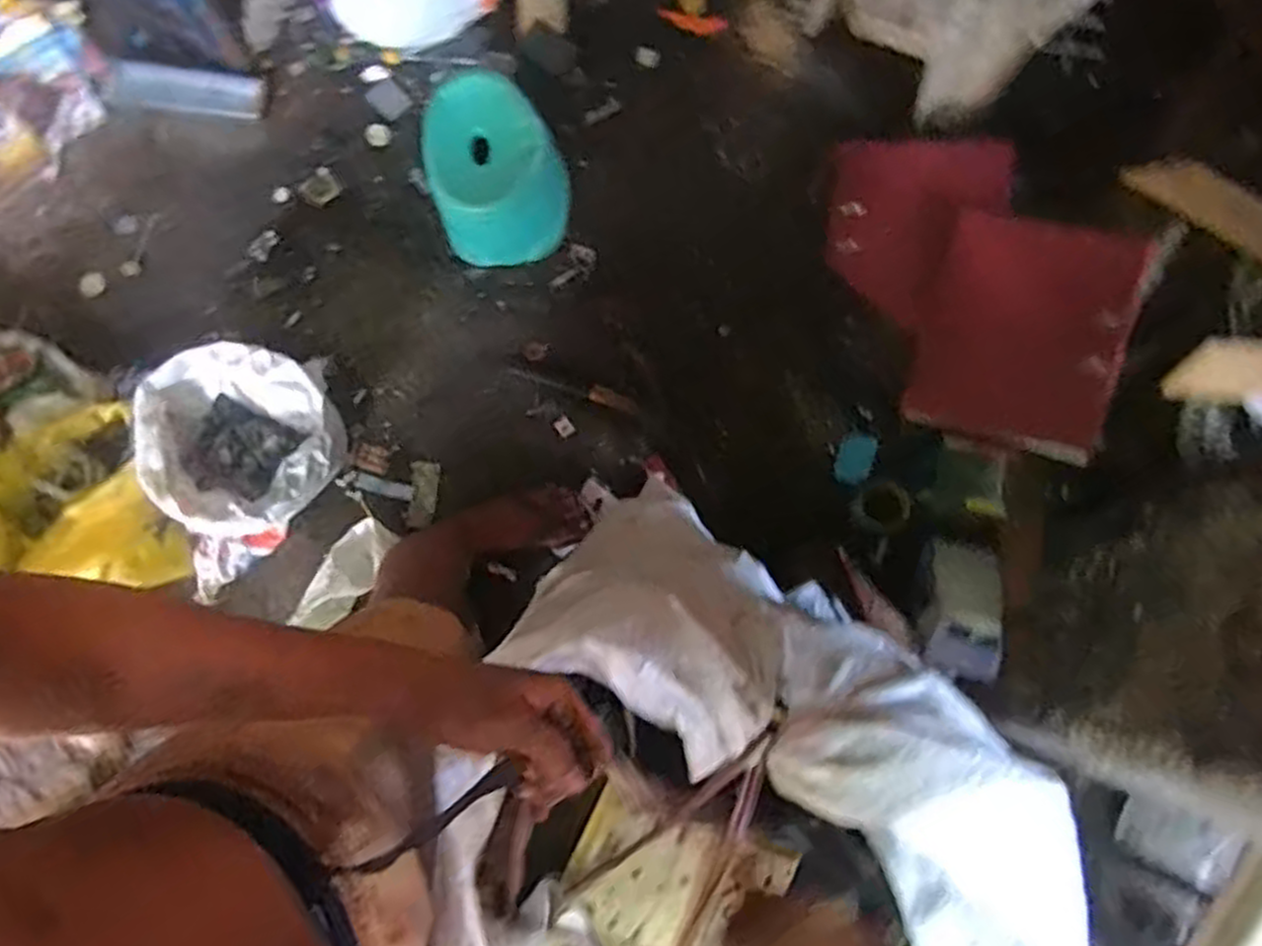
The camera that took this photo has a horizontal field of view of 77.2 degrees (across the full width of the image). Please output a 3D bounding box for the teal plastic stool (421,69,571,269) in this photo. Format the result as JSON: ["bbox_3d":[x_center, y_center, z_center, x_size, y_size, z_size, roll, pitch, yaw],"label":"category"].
[{"bbox_3d":[-0.243,-0.561,1.457,0.230,0.215,0.281,-12,80,-3],"label":"teal plastic stool"}]

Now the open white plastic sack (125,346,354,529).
[{"bbox_3d":[-0.617,-0.043,1.306,0.280,0.210,0.291,-34,82,-6],"label":"open white plastic sack"}]

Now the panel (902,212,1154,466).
[{"bbox_3d":[0.609,-0.224,1.247,0.302,0.016,0.353,19,92,32],"label":"panel"}]

